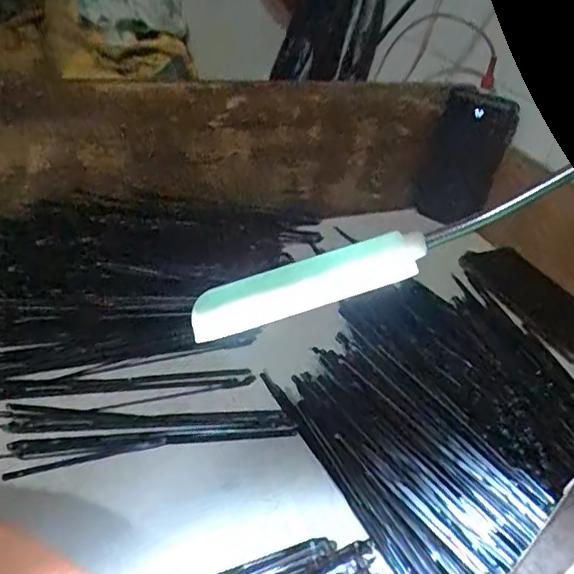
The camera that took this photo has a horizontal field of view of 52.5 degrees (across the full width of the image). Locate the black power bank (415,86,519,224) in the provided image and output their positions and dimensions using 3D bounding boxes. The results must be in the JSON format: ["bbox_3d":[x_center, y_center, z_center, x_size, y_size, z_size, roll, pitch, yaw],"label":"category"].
[{"bbox_3d":[0.199,-0.143,0.653,0.082,0.152,0.011,13,38,9],"label":"black power bank"}]

